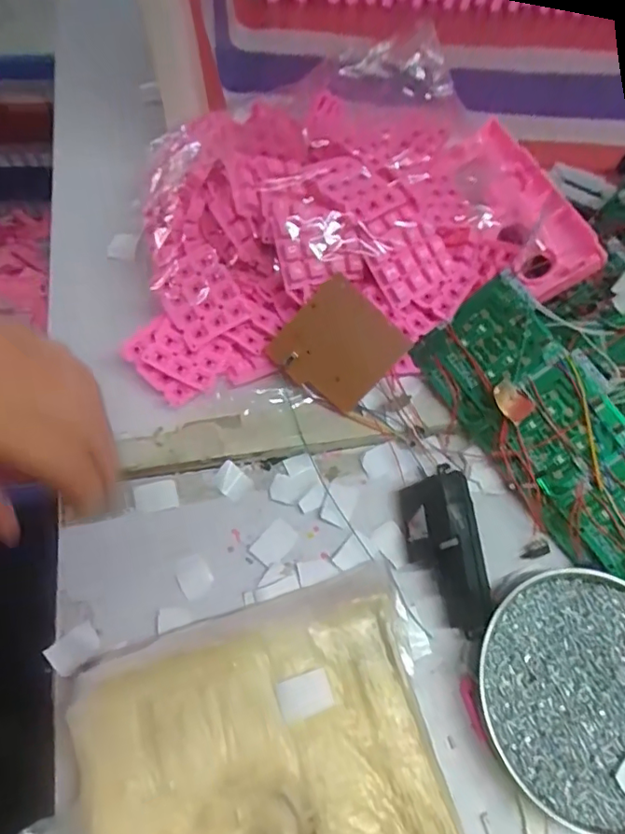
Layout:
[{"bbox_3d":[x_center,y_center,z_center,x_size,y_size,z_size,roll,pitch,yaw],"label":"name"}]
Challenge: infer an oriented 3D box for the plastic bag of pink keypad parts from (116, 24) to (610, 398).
[{"bbox_3d":[0.018,-0.153,0.406,0.314,0.086,0.207,-15,66,-10],"label":"plastic bag of pink keypad parts"}]

